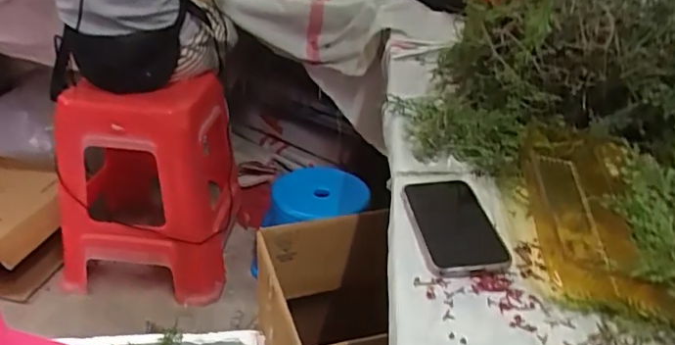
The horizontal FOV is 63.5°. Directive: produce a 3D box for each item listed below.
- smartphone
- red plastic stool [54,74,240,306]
[{"bbox_3d":[0.124,0.056,0.587,0.084,0.013,0.167,-5,26,-3],"label":"smartphone"},{"bbox_3d":[-0.449,0.010,1.331,0.354,0.459,0.354,2,29,-3],"label":"red plastic stool"}]

